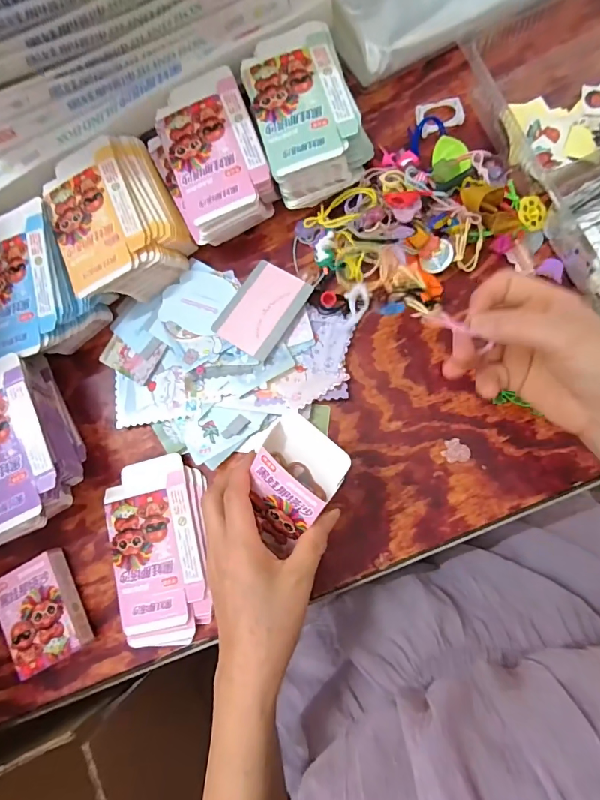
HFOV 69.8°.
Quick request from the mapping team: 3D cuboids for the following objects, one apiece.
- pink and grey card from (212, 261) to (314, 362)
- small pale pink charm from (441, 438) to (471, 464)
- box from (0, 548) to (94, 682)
[{"bbox_3d":[-0.036,-0.086,0.409,0.062,0.004,0.085,31,83,12],"label":"pink and grey card"},{"bbox_3d":[0.138,0.045,0.381,0.023,0.004,0.021,-1,82,8],"label":"small pale pink charm"},{"bbox_3d":[-0.241,0.196,0.398,0.067,0.024,0.091,-28,79,3],"label":"box"}]

